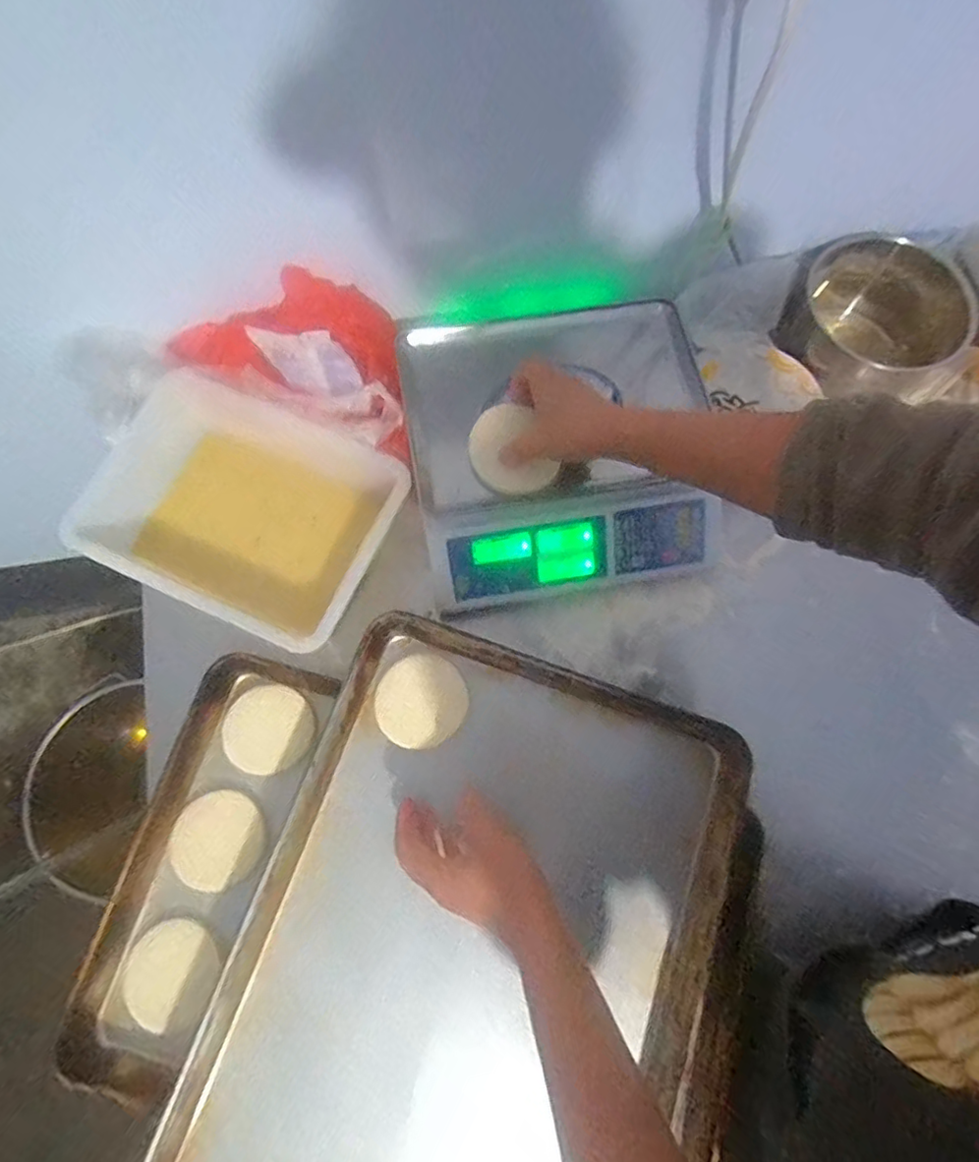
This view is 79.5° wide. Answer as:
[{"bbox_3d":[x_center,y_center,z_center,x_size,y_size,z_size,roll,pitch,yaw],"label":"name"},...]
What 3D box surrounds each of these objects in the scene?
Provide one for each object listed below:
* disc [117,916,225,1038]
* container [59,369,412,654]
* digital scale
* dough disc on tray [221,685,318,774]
[{"bbox_3d":[-0.313,0.388,0.580,0.089,0.015,0.085,0,73,-1],"label":"disc"},{"bbox_3d":[-0.276,-0.077,0.681,0.327,0.089,0.243,23,74,6],"label":"container"},{"bbox_3d":[0.074,-0.173,0.690,0.334,0.104,0.375,-10,73,-4],"label":"digital scale"},{"bbox_3d":[-0.243,0.163,0.647,0.095,0.019,0.088,0,73,-1],"label":"dough disc on tray"}]

